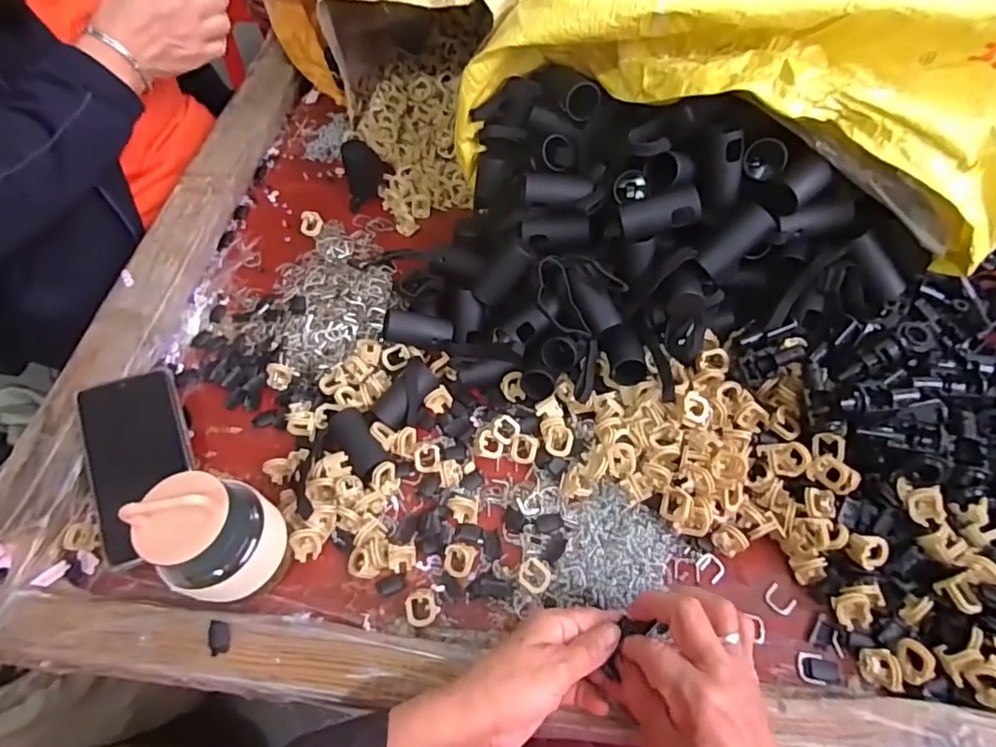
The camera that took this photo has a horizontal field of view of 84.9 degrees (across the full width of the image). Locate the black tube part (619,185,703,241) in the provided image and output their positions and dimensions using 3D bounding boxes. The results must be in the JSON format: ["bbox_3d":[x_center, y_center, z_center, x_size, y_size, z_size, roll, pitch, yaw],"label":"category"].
[{"bbox_3d":[0.130,-0.128,0.437,0.061,0.022,0.027,-15,58,16],"label":"black tube part"}]

